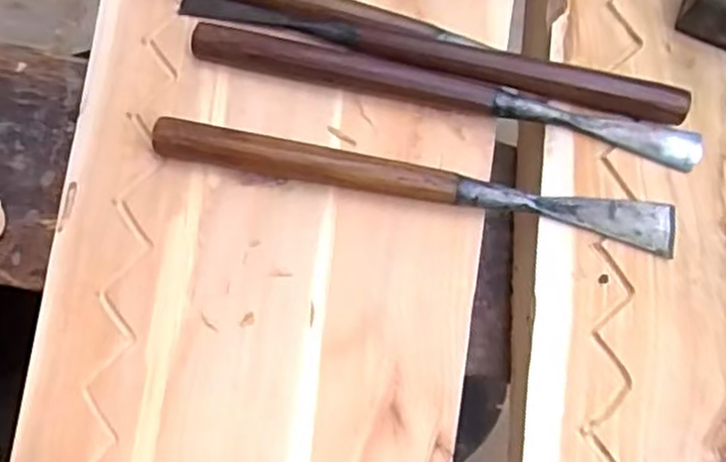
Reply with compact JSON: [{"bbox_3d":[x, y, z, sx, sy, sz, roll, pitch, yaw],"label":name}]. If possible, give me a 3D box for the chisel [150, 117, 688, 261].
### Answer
[{"bbox_3d":[0.026,-0.023,0.332,0.249,0.020,0.022,10,74,2],"label":"chisel"}]

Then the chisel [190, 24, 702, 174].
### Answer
[{"bbox_3d":[0.041,-0.069,0.346,0.254,0.019,0.017,13,74,3],"label":"chisel"}]

